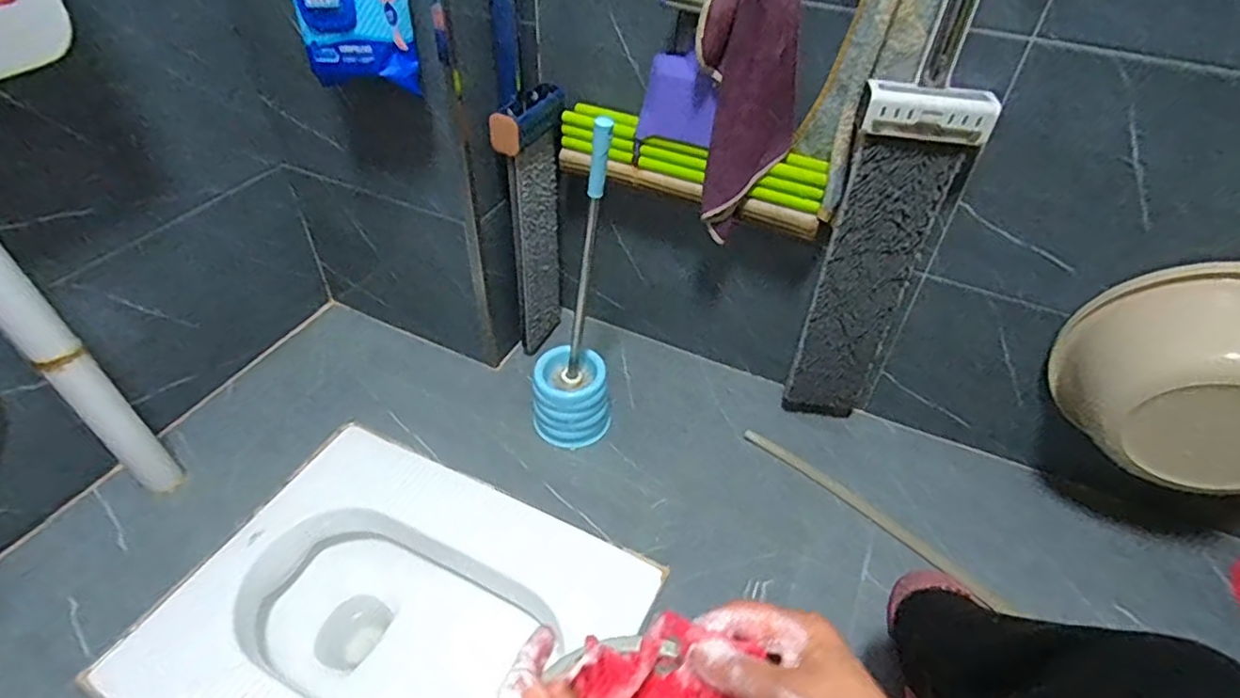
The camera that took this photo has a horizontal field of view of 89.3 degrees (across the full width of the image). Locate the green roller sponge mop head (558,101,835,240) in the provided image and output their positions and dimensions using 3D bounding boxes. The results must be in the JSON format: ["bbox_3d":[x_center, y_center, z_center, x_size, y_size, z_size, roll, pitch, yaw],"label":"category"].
[{"bbox_3d":[0.092,-0.246,0.851,0.383,0.084,0.056,21,47,19],"label":"green roller sponge mop head"}]

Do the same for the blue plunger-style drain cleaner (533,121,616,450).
[{"bbox_3d":[-0.066,-0.063,0.848,0.116,0.502,0.103,1,44,-1],"label":"blue plunger-style drain cleaner"}]

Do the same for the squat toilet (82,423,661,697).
[{"bbox_3d":[-0.284,0.403,0.845,0.540,0.208,0.432,20,46,18],"label":"squat toilet"}]

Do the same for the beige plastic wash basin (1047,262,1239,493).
[{"bbox_3d":[0.661,0.032,0.710,0.261,0.228,0.112,25,48,22],"label":"beige plastic wash basin"}]

